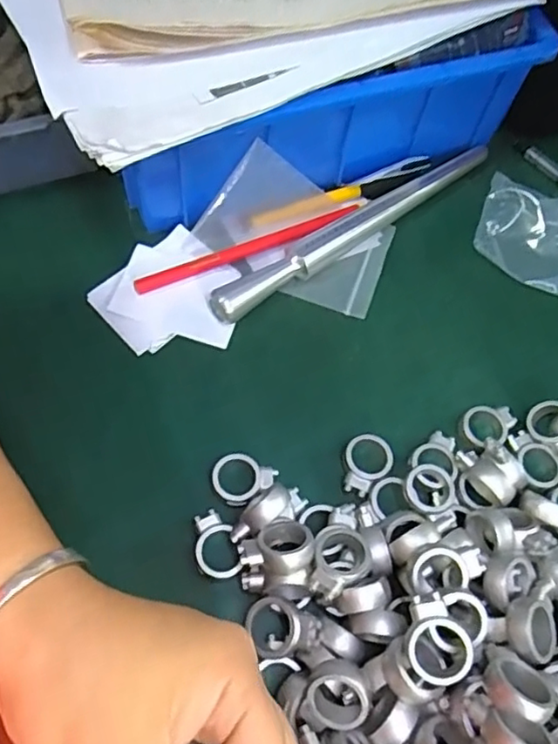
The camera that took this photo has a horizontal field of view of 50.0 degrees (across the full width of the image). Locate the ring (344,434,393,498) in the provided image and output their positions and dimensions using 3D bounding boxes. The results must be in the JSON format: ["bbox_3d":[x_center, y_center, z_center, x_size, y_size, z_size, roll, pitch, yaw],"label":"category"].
[{"bbox_3d":[0.046,0.050,0.320,0.024,0.009,0.033,25,63,8],"label":"ring"}]

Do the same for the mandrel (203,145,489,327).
[{"bbox_3d":[0.054,-0.095,0.387,0.228,0.022,0.017,-34,70,-20],"label":"mandrel"}]

